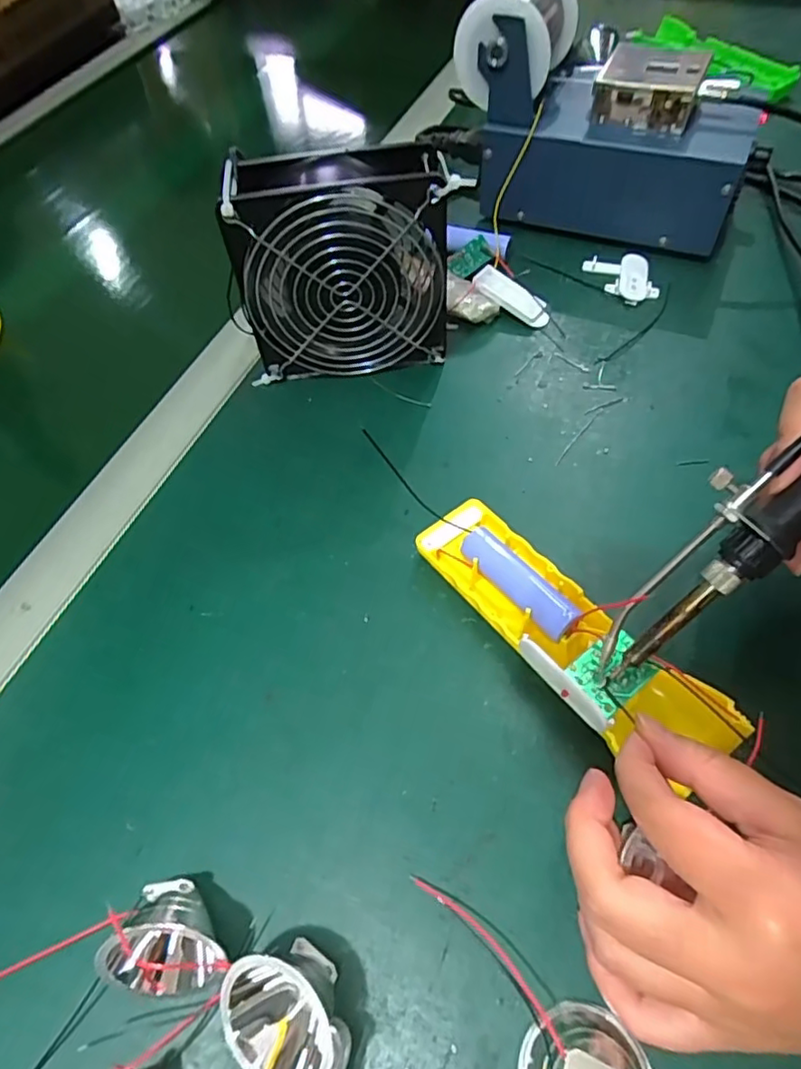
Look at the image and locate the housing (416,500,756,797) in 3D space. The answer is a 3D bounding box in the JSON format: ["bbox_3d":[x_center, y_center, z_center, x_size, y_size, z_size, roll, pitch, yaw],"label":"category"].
[{"bbox_3d":[0.072,0.041,0.274,0.048,0.029,0.163,-38,58,-19],"label":"housing"}]

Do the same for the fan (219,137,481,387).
[{"bbox_3d":[-0.031,-0.157,0.357,0.124,0.123,0.047,-5,57,1],"label":"fan"}]

